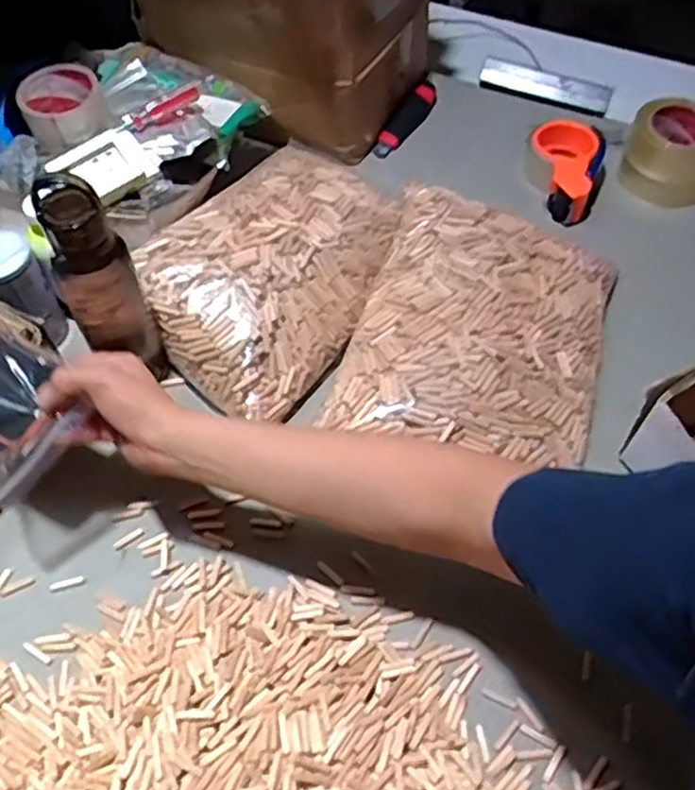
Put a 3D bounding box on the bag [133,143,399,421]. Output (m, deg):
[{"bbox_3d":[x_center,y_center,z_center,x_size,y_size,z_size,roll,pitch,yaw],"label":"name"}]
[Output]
[{"bbox_3d":[-0.076,-0.139,0.783,0.231,0.065,0.319,33,63,20],"label":"bag"}]

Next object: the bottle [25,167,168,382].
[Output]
[{"bbox_3d":[-0.223,-0.101,0.667,0.070,0.228,0.062,-22,60,-13],"label":"bottle"}]

